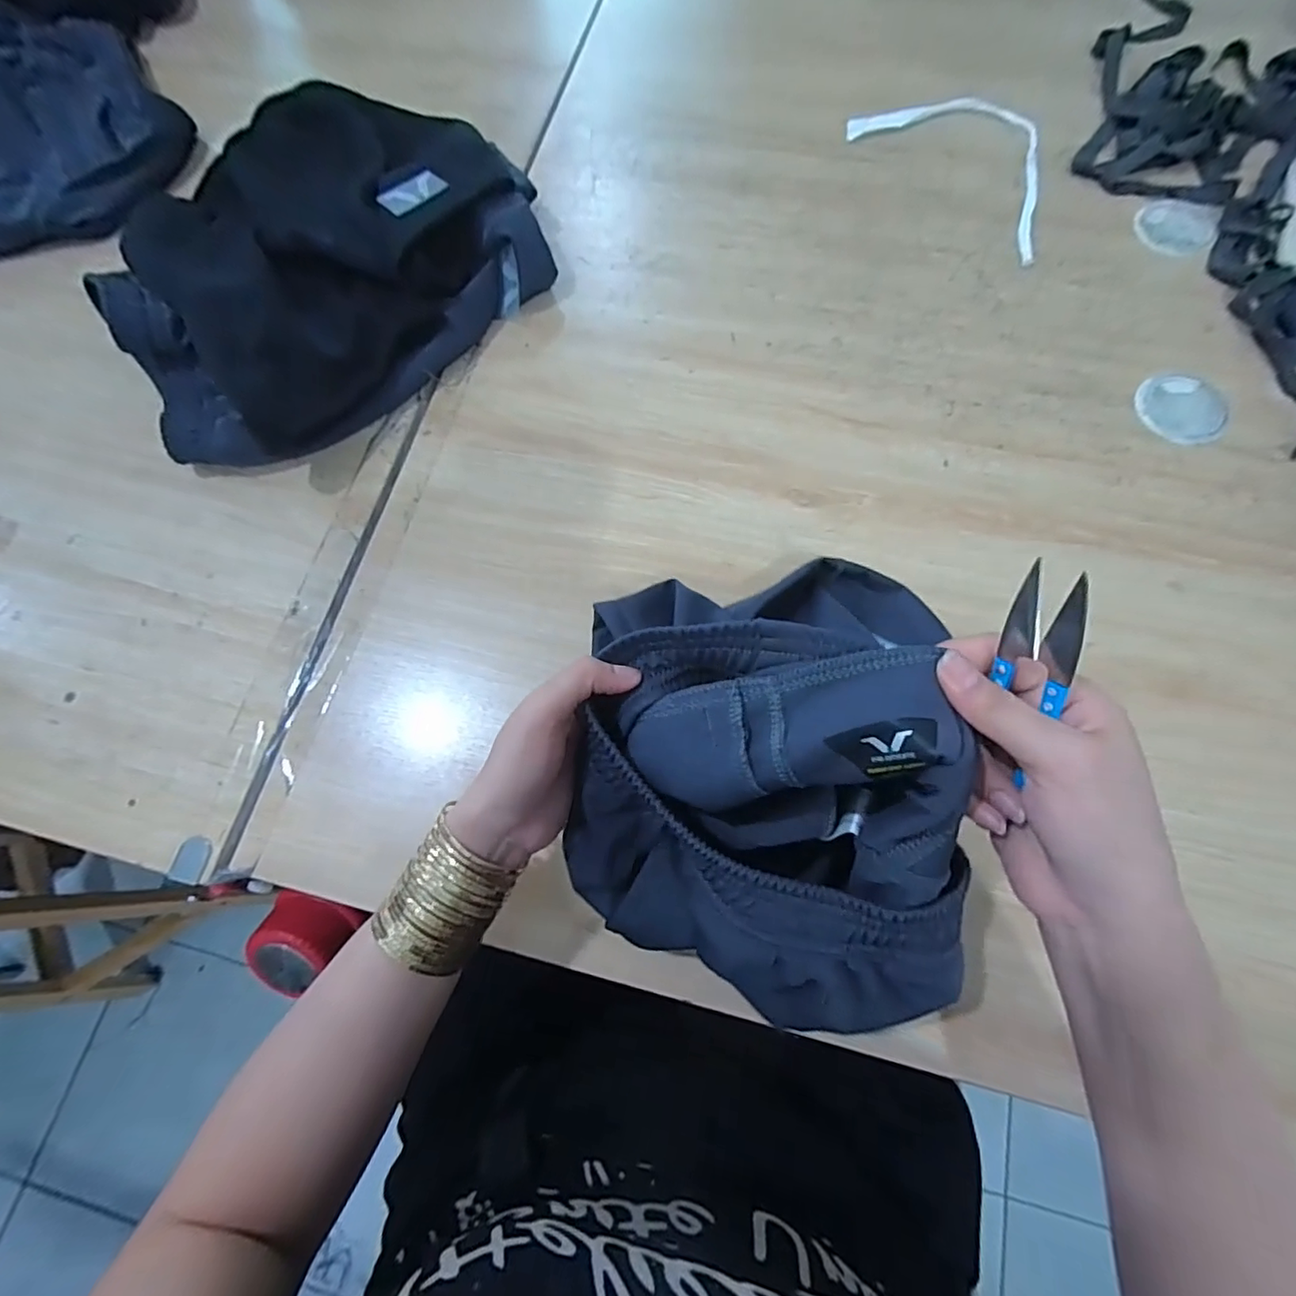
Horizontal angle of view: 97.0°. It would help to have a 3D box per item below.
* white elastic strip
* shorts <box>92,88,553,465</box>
[{"bbox_3d":[0.310,-0.463,0.540,0.134,0.006,0.226,-40,75,-9],"label":"white elastic strip"},{"bbox_3d":[-0.303,-0.349,0.495,0.346,0.078,0.371,41,79,13],"label":"shorts"}]

